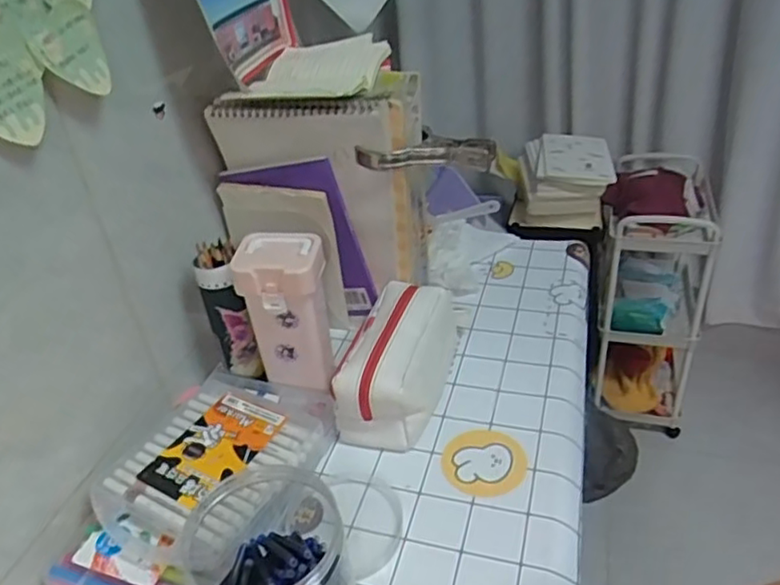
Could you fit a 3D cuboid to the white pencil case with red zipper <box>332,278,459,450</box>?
[{"bbox_3d":[0.010,0.063,0.679,0.094,0.094,0.194,5,35,14],"label":"white pencil case with red zipper"}]

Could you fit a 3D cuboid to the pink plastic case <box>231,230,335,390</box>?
[{"bbox_3d":[-0.101,0.023,0.655,0.078,0.162,0.060,0,34,8],"label":"pink plastic case"}]

